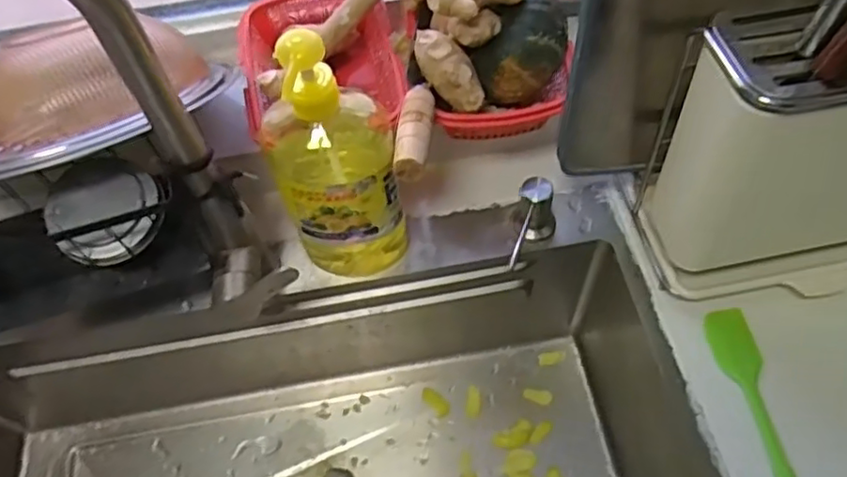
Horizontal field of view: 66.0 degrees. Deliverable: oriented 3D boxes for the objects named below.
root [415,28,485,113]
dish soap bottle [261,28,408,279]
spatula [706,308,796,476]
[{"bbox_3d":[0.022,-0.151,0.586,0.032,0.027,0.085,-37,91,-17],"label":"root"},{"bbox_3d":[-0.071,-0.055,0.548,0.101,0.270,0.063,-21,59,-9],"label":"dish soap bottle"},{"bbox_3d":[0.284,0.156,0.536,0.033,0.017,0.210,-8,58,0],"label":"spatula"}]

